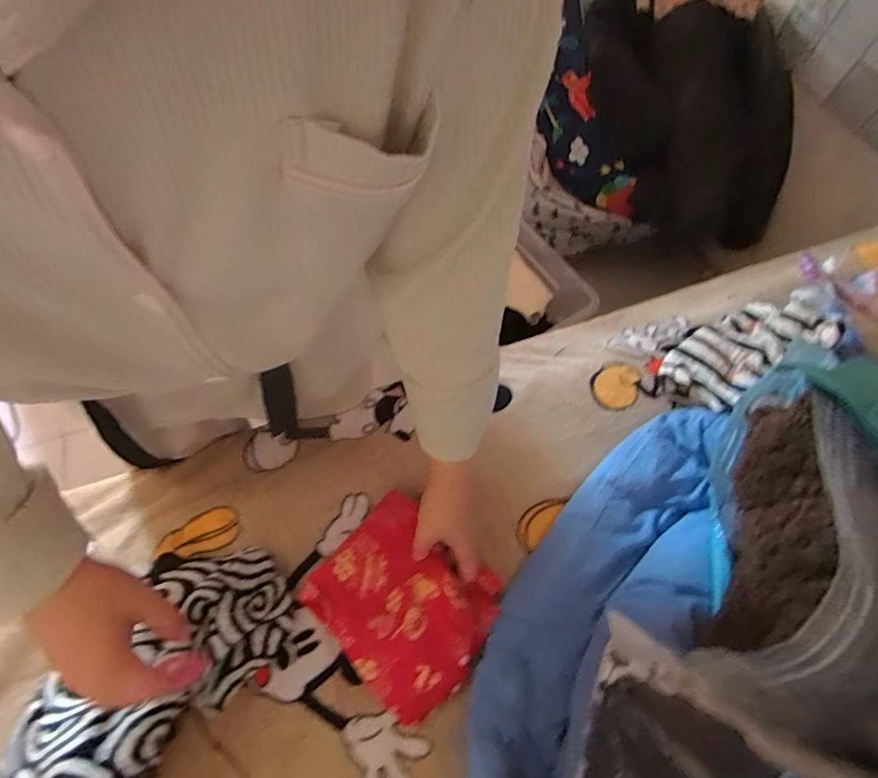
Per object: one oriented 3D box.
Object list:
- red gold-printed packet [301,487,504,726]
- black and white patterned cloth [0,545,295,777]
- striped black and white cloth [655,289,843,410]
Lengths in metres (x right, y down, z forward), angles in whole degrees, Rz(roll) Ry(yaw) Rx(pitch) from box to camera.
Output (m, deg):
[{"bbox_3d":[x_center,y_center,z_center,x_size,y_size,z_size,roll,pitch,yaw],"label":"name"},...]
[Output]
[{"bbox_3d":[-0.034,0.199,0.458,0.163,0.030,0.142,38,67,16],"label":"red gold-printed packet"},{"bbox_3d":[-0.260,0.252,0.392,0.138,0.081,0.284,34,59,15],"label":"black and white patterned cloth"},{"bbox_3d":[0.365,-0.055,0.578,0.194,0.029,0.124,-31,34,4],"label":"striped black and white cloth"}]

